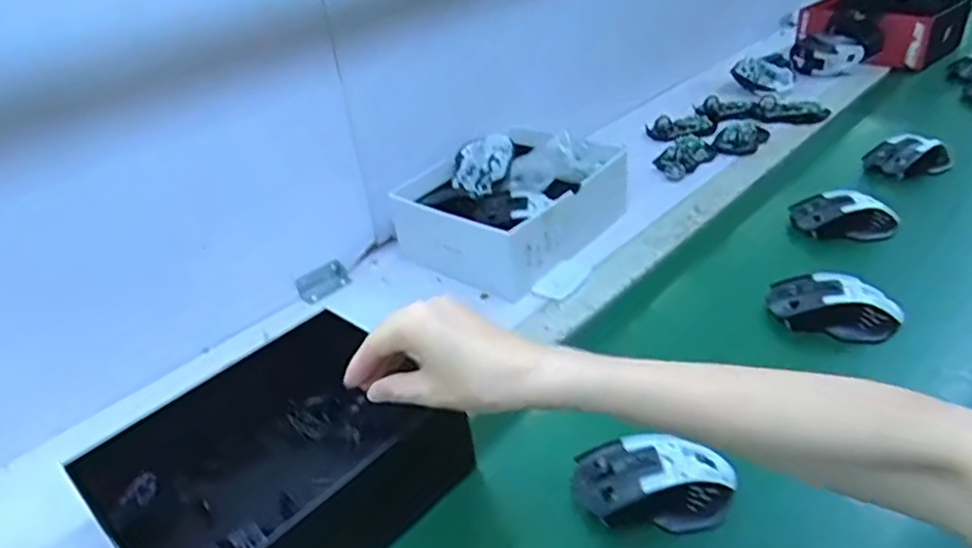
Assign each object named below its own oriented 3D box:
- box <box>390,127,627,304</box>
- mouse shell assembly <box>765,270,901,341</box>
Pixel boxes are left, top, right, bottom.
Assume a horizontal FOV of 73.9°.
[{"bbox_3d":[0.038,-0.088,0.792,0.201,0.084,0.242,20,42,35],"label":"box"},{"bbox_3d":[0.321,0.030,0.596,0.112,0.040,0.062,9,37,23],"label":"mouse shell assembly"}]

